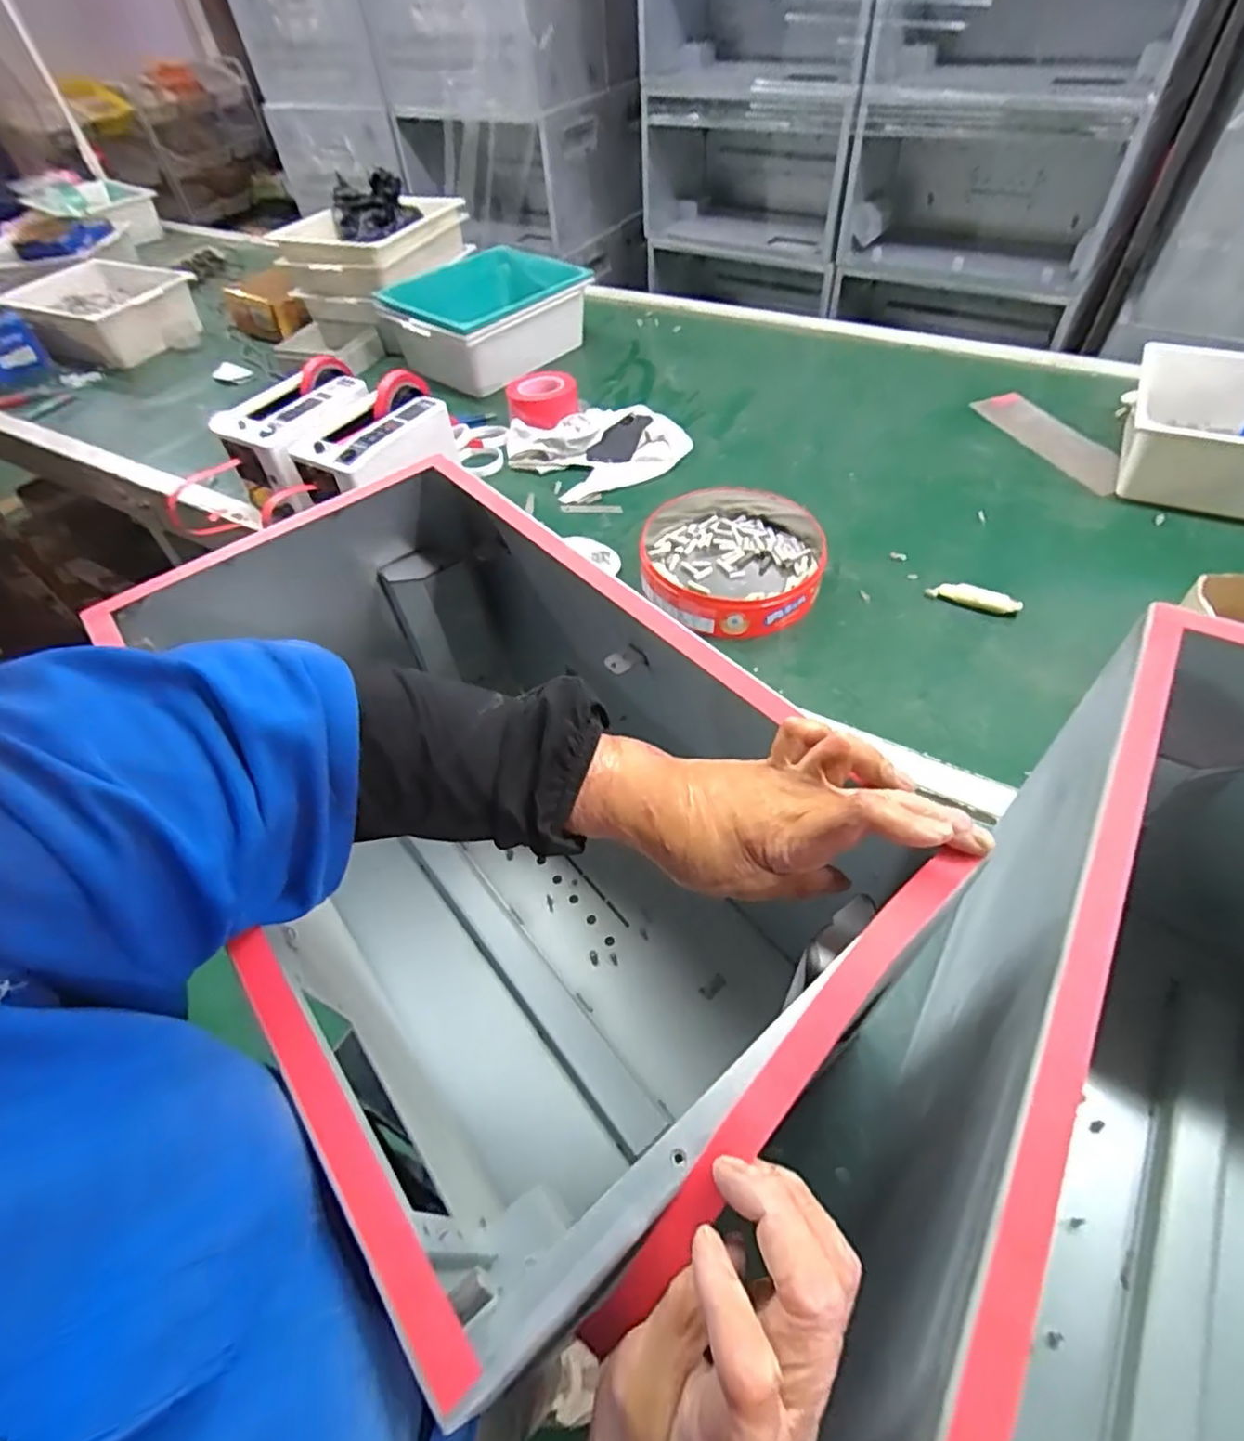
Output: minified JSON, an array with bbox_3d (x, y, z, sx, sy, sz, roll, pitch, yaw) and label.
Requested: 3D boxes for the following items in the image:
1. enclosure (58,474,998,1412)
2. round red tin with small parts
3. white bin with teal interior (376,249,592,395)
[{"bbox_3d":[-0.082,0.073,0.527,0.331,0.333,0.551,-32,55,-19],"label":"enclosure"},{"bbox_3d":[0.155,-0.228,0.924,0.262,0.055,0.271,-3,51,3],"label":"round red tin with small parts"},{"bbox_3d":[-0.276,-0.827,1.376,0.378,0.139,0.281,-35,57,-21],"label":"white bin with teal interior"}]

